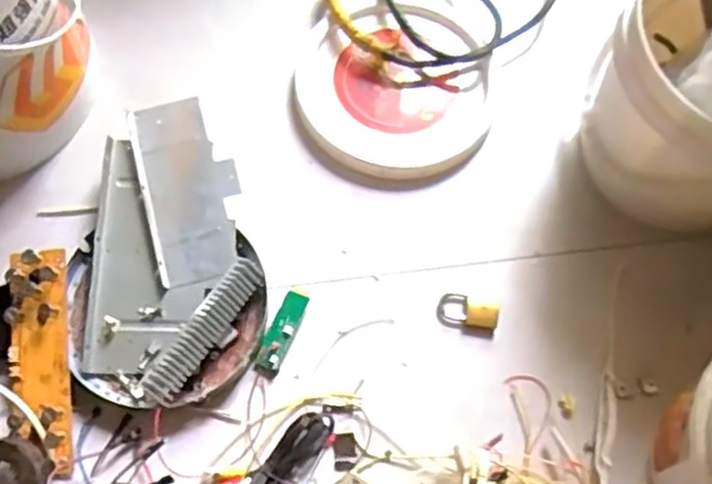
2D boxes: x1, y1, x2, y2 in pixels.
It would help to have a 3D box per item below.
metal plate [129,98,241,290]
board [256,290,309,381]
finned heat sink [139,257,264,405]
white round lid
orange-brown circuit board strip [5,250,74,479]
[{"bbox_3d":[-0.168,-0.052,0.755,0.094,0.015,0.187,-12,78,-6],"label":"metal plate"},{"bbox_3d":[-0.073,0.090,0.732,0.025,0.007,0.088,21,68,7],"label":"board"},{"bbox_3d":[-0.142,0.084,0.709,0.037,0.033,0.151,32,70,11],"label":"finned heat sink"},{"bbox_3d":[0.041,-0.169,0.824,0.211,0.039,0.202,1,67,-1],"label":"white round lid"},{"bbox_3d":[-0.293,0.111,0.691,0.057,0.015,0.203,-8,81,-5],"label":"orange-brown circuit board strip"}]

